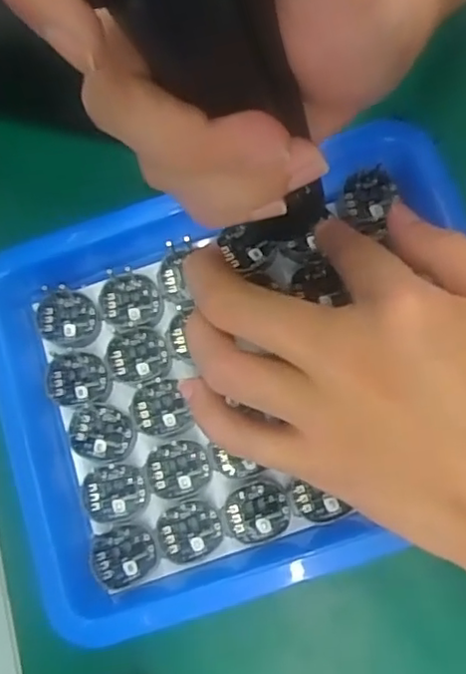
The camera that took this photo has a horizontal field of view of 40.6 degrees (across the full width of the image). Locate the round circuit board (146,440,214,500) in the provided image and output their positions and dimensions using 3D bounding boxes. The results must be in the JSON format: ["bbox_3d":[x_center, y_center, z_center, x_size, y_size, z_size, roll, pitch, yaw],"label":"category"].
[{"bbox_3d":[-0.023,0.056,0.269,0.027,0.004,0.023,-18,77,5],"label":"round circuit board"}]

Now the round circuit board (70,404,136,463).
[{"bbox_3d":[-0.058,0.042,0.277,0.029,0.004,0.024,15,81,11],"label":"round circuit board"}]

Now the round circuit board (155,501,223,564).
[{"bbox_3d":[-0.018,0.081,0.263,0.027,0.004,0.023,-16,77,5],"label":"round circuit board"}]

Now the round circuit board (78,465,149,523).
[{"bbox_3d":[-0.051,0.067,0.269,0.029,0.004,0.023,-9,78,6],"label":"round circuit board"}]

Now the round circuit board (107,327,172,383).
[{"bbox_3d":[-0.042,0.008,0.283,0.028,0.004,0.024,-9,78,6],"label":"round circuit board"}]

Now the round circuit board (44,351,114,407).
[{"bbox_3d":[-0.070,0.018,0.283,0.029,0.004,0.025,-11,78,6],"label":"round circuit board"}]

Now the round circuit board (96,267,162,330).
[{"bbox_3d":[-0.048,-0.017,0.287,0.030,0.004,0.027,27,84,12],"label":"round circuit board"}]

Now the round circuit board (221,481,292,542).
[{"bbox_3d":[0.010,0.073,0.263,0.027,0.004,0.023,-7,78,7],"label":"round circuit board"}]

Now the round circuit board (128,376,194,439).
[{"bbox_3d":[-0.032,0.032,0.277,0.025,0.004,0.025,-2,79,8],"label":"round circuit board"}]

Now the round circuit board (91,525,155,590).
[{"bbox_3d":[-0.046,0.091,0.264,0.027,0.005,0.024,-10,78,6],"label":"round circuit board"}]

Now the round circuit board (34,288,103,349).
[{"bbox_3d":[-0.076,-0.008,0.289,0.028,0.004,0.026,-2,79,8],"label":"round circuit board"}]

